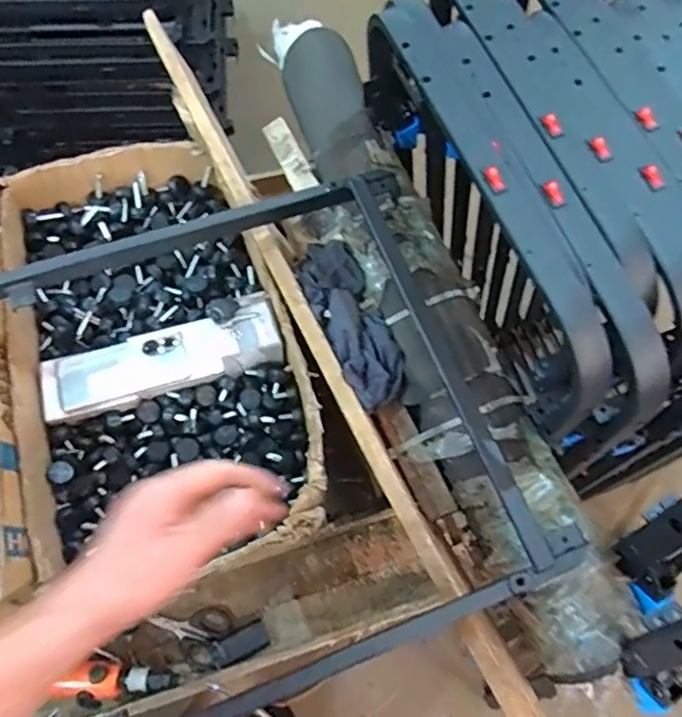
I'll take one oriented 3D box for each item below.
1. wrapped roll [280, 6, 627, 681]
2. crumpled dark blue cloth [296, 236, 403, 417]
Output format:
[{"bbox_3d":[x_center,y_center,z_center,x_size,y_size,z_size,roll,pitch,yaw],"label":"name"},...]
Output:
[{"bbox_3d":[0.070,-0.104,0.727,0.130,0.090,0.954,-18,68,-11],"label":"wrapped roll"},{"bbox_3d":[0.010,-0.050,0.703,0.074,0.037,0.229,-19,68,-11],"label":"crumpled dark blue cloth"}]

